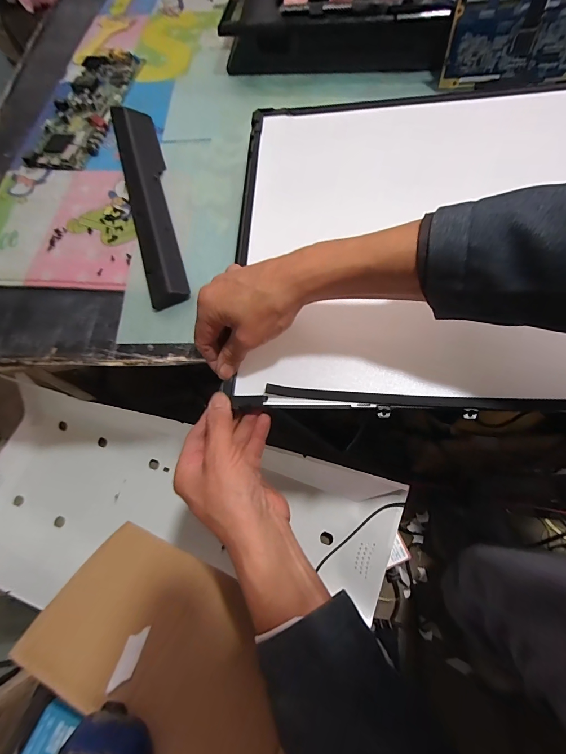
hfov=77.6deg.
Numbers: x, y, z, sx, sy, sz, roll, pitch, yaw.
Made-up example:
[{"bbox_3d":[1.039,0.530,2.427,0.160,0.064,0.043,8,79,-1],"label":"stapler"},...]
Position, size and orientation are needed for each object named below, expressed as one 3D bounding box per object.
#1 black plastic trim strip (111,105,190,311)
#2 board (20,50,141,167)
[{"bbox_3d":[-0.191,-0.261,0.491,0.059,0.025,0.389,-17,65,-4],"label":"black plastic trim strip"},{"bbox_3d":[-0.323,-0.448,0.580,0.106,0.021,0.285,6,66,6],"label":"board"}]

